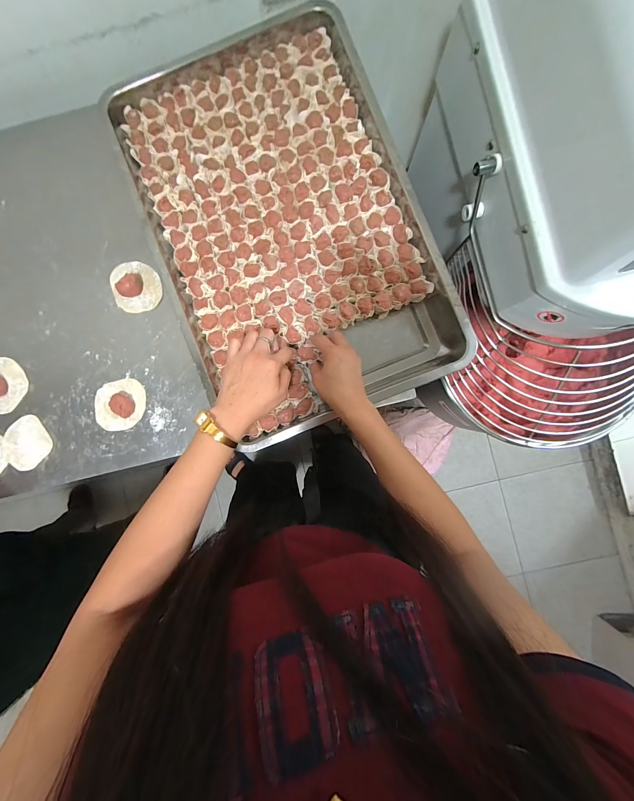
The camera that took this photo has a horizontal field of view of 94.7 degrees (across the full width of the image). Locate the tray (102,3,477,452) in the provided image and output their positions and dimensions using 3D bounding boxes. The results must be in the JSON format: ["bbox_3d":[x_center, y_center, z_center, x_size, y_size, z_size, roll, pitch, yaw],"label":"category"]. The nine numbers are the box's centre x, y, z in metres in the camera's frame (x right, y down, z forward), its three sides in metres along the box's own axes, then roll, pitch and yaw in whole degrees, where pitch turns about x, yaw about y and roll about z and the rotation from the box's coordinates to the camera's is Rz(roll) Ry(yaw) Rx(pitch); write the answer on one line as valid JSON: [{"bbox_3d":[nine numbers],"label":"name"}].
[{"bbox_3d":[-0.049,-0.260,0.439,0.384,0.054,0.585,-24,91,-1],"label":"tray"}]

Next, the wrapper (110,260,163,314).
[{"bbox_3d":[-0.300,-0.189,0.476,0.080,0.025,0.085,0,89,2],"label":"wrapper"}]

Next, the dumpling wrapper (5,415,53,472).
[{"bbox_3d":[-0.479,0.071,0.482,0.076,0.004,0.081,-23,88,1],"label":"dumpling wrapper"}]

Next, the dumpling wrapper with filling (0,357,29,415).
[{"bbox_3d":[-0.519,-0.024,0.479,0.065,0.016,0.089,5,89,2],"label":"dumpling wrapper with filling"}]

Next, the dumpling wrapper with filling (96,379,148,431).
[{"bbox_3d":[-0.322,0.008,0.471,0.086,0.020,0.079,0,90,-2],"label":"dumpling wrapper with filling"}]

